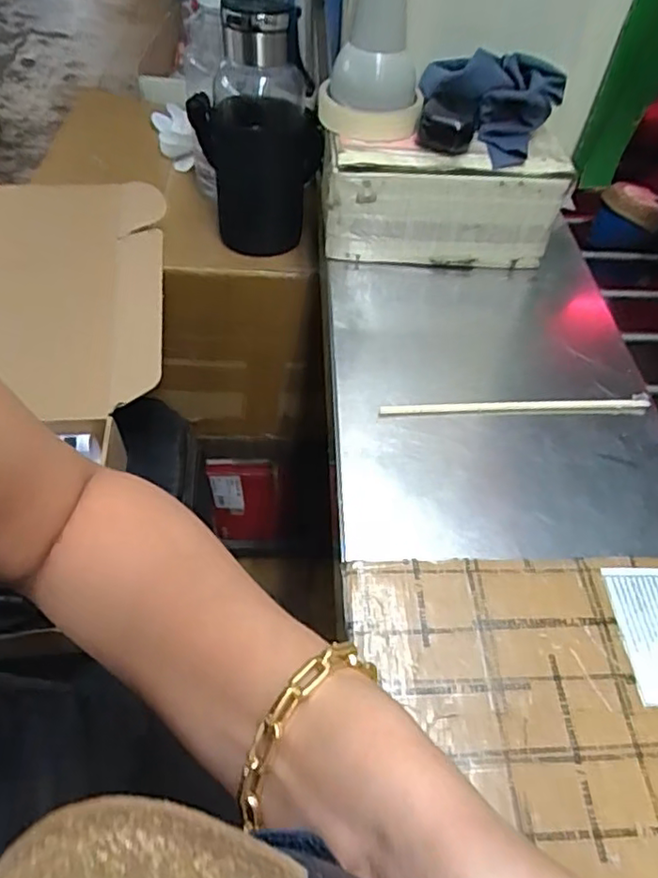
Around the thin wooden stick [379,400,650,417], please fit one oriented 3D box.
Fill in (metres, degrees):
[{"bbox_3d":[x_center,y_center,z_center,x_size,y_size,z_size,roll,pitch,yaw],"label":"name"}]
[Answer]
[{"bbox_3d":[0.135,-0.024,0.439,0.199,0.007,0.007,-2,53,-6],"label":"thin wooden stick"}]

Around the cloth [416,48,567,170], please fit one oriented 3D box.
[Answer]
[{"bbox_3d":[0.126,-0.268,0.496,0.112,0.053,0.087,15,53,8],"label":"cloth"}]

